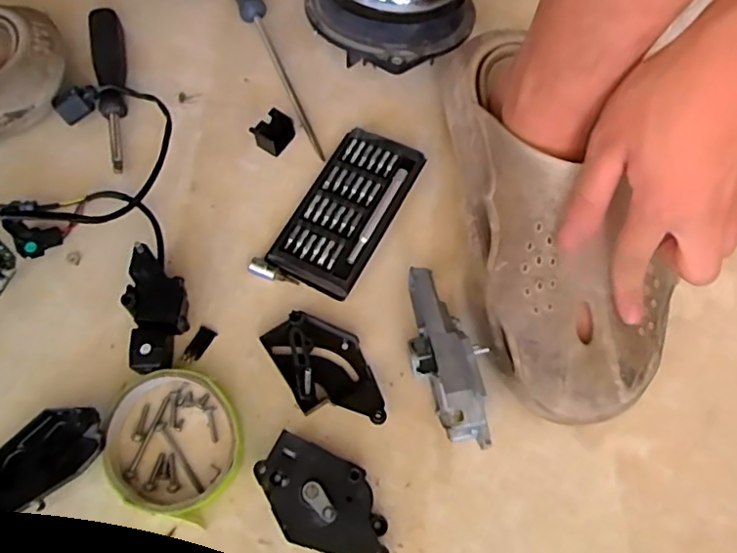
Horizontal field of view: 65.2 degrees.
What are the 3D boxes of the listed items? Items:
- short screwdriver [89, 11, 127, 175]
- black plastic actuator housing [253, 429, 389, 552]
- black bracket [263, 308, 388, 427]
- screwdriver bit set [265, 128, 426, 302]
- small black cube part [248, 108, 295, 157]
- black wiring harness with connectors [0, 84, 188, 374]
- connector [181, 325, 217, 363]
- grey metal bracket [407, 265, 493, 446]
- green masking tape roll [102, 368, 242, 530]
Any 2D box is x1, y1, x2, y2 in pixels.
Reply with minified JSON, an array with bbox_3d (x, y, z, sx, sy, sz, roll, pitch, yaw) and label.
[{"bbox_3d":[-0.200,-0.146,0.449,0.023,0.019,0.143,-10,70,-6],"label":"short screwdriver"},{"bbox_3d":[-0.026,0.136,0.348,0.087,0.023,0.052,25,70,8],"label":"black plastic actuator housing"},{"bbox_3d":[-0.027,0.063,0.378,0.053,0.020,0.087,-29,73,-12],"label":"black bracket"},{"bbox_3d":[-0.015,-0.048,0.418,0.065,0.020,0.122,27,70,8],"label":"screwdriver bit set"},{"bbox_3d":[-0.072,-0.111,0.438,0.024,0.023,0.028,32,71,10],"label":"small black cube part"},{"bbox_3d":[-0.193,-0.041,0.402,0.119,0.032,0.230,-10,70,-6],"label":"black wiring harness with connectors"},{"bbox_3d":[-0.114,0.046,0.388,0.012,0.004,0.026,27,70,8],"label":"connector"},{"bbox_3d":[0.046,0.050,0.368,0.033,0.053,0.117,-21,71,-10],"label":"grey metal bracket"},{"bbox_3d":[-0.122,0.105,0.359,0.078,0.018,0.088,-11,70,-6],"label":"green masking tape roll"}]

